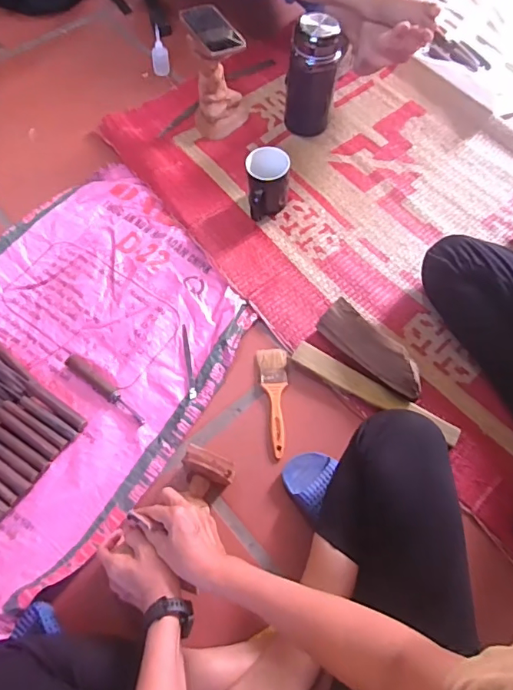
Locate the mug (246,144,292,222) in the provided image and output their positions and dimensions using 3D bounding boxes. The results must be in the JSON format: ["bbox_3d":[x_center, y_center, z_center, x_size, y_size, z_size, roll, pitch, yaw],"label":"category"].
[{"bbox_3d":[0.021,-0.296,0.921,0.080,0.103,0.107,-2,64,-3],"label":"mug"}]

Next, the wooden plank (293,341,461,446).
[{"bbox_3d":[0.187,0.080,0.785,0.279,0.030,0.034,28,67,12],"label":"wooden plank"}]

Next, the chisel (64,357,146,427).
[{"bbox_3d":[-0.245,0.069,0.790,0.171,0.019,0.024,35,68,14],"label":"chisel"}]

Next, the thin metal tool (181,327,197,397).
[{"bbox_3d":[-0.113,0.025,0.820,0.012,0.006,0.135,-9,65,-6],"label":"thin metal tool"}]

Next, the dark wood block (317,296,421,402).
[{"bbox_3d":[0.188,0.006,0.789,0.058,0.053,0.201,-39,71,-18],"label":"dark wood block"}]

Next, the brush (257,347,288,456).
[{"bbox_3d":[0.033,0.089,0.796,0.046,0.016,0.181,-4,64,-3],"label":"brush"}]

